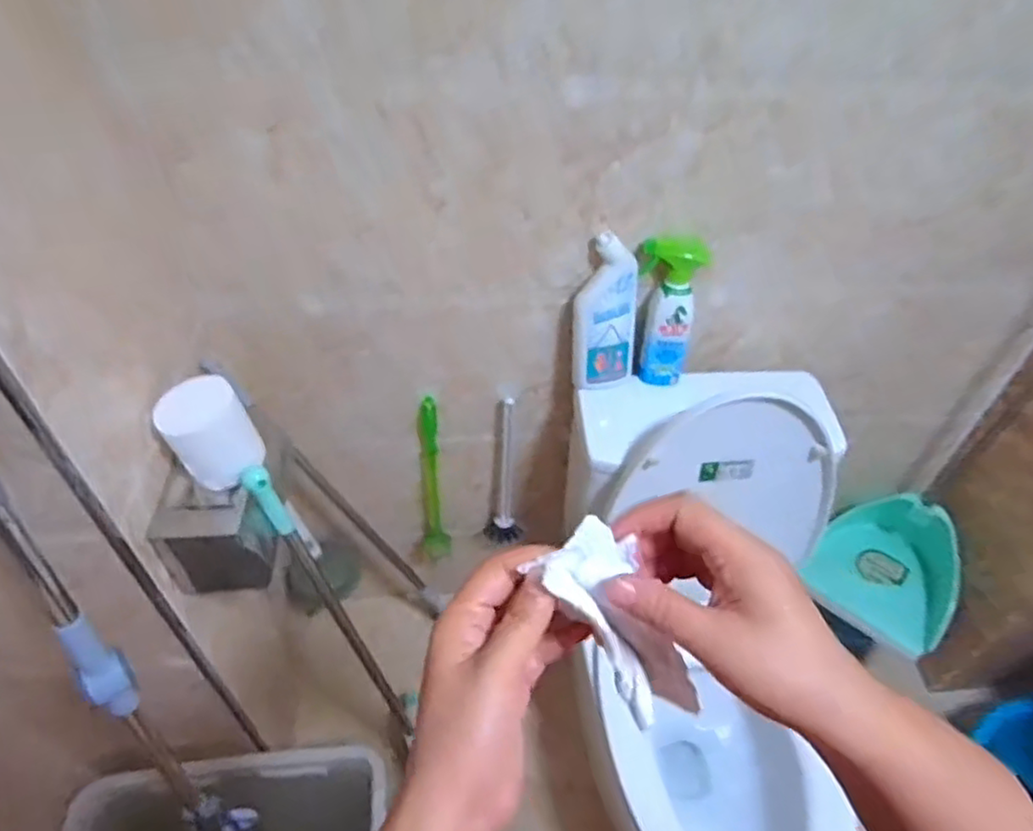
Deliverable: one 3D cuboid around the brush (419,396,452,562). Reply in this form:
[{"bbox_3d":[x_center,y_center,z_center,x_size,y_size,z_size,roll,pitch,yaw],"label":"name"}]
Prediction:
[{"bbox_3d":[-0.154,0.138,1.229,0.058,0.399,0.068,-2,47,-6],"label":"brush"}]

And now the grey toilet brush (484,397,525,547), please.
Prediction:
[{"bbox_3d":[-0.019,0.124,1.241,0.070,0.367,0.066,1,46,-2],"label":"grey toilet brush"}]

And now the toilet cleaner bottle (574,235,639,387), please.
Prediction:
[{"bbox_3d":[0.131,-0.140,0.965,0.095,0.214,0.065,-7,47,-10],"label":"toilet cleaner bottle"}]

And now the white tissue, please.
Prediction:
[{"bbox_3d":[0.055,0.114,0.358,0.027,0.124,0.049,-10,27,50],"label":"white tissue"}]

